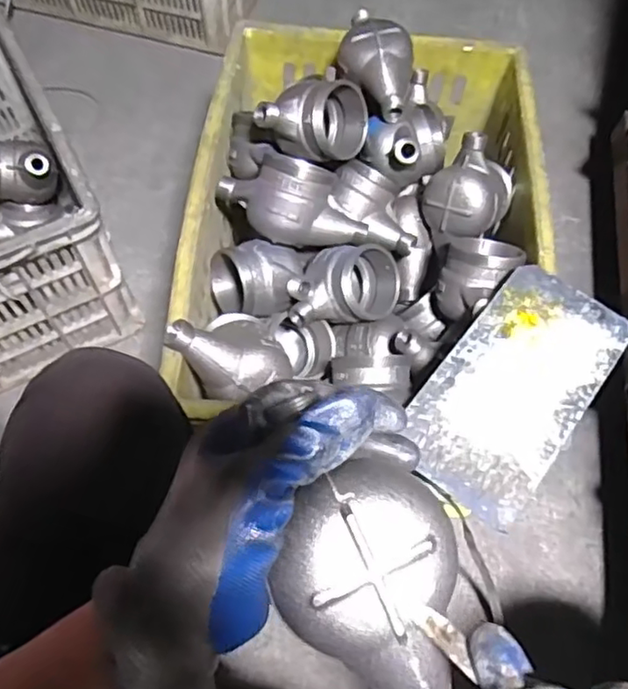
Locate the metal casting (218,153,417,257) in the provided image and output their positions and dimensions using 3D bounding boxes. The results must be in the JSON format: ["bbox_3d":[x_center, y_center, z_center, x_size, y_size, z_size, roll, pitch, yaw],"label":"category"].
[{"bbox_3d":[0.010,-0.142,0.671,0.218,0.065,0.091,18,63,-15],"label":"metal casting"}]

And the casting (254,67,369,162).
[{"bbox_3d":[0.000,-0.240,0.669,0.112,0.080,0.084,9,64,1],"label":"casting"}]

